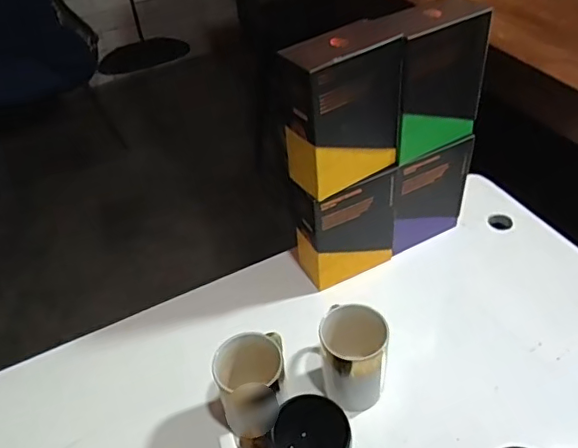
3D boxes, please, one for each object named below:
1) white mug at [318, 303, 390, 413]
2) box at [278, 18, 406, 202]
[{"bbox_3d":[0.070,0.142,0.605,0.069,0.091,0.083,0,43,7],"label":"white mug"},{"bbox_3d":[0.060,-0.123,0.611,0.116,0.165,0.064,-30,48,-24],"label":"box"}]

